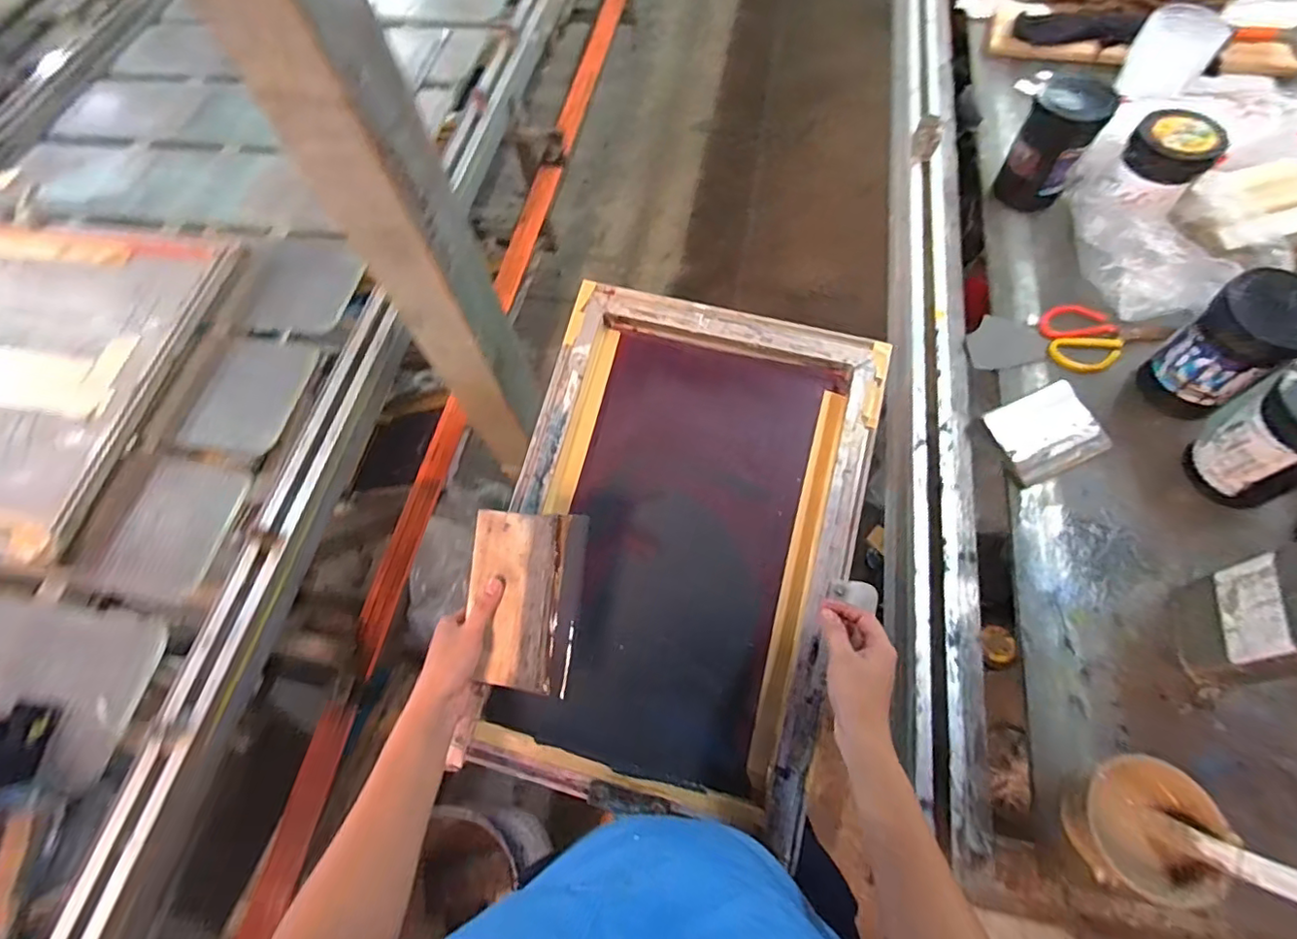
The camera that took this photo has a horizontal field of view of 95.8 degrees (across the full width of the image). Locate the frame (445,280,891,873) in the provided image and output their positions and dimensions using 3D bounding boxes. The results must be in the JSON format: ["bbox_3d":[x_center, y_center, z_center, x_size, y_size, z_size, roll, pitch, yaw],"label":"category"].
[{"bbox_3d":[0.033,0.074,0.683,0.385,0.045,0.574,13,77,7],"label":"frame"}]

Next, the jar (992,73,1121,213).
[{"bbox_3d":[0.622,-0.497,0.913,0.103,0.161,0.098,31,70,17],"label":"jar"}]

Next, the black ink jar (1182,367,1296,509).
[{"bbox_3d":[0.727,-0.042,0.669,0.130,0.160,0.107,-26,65,-9],"label":"black ink jar"}]

